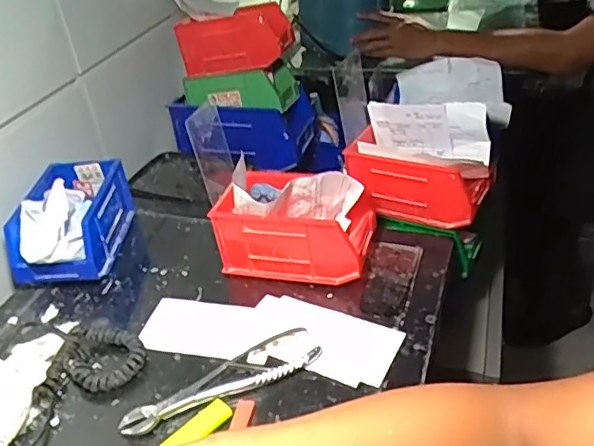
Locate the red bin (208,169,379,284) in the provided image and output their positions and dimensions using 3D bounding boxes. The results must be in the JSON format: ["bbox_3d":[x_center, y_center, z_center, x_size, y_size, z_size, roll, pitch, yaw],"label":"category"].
[{"bbox_3d":[0.001,-0.003,0.680,0.169,0.116,0.106,9,38,19],"label":"red bin"}]

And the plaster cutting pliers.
[{"bbox_3d":[-0.073,0.150,0.562,0.196,0.014,0.048,-18,37,-17],"label":"plaster cutting pliers"}]

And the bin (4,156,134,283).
[{"bbox_3d":[-0.287,0.003,0.735,0.102,0.093,0.183,-2,35,4],"label":"bin"}]

